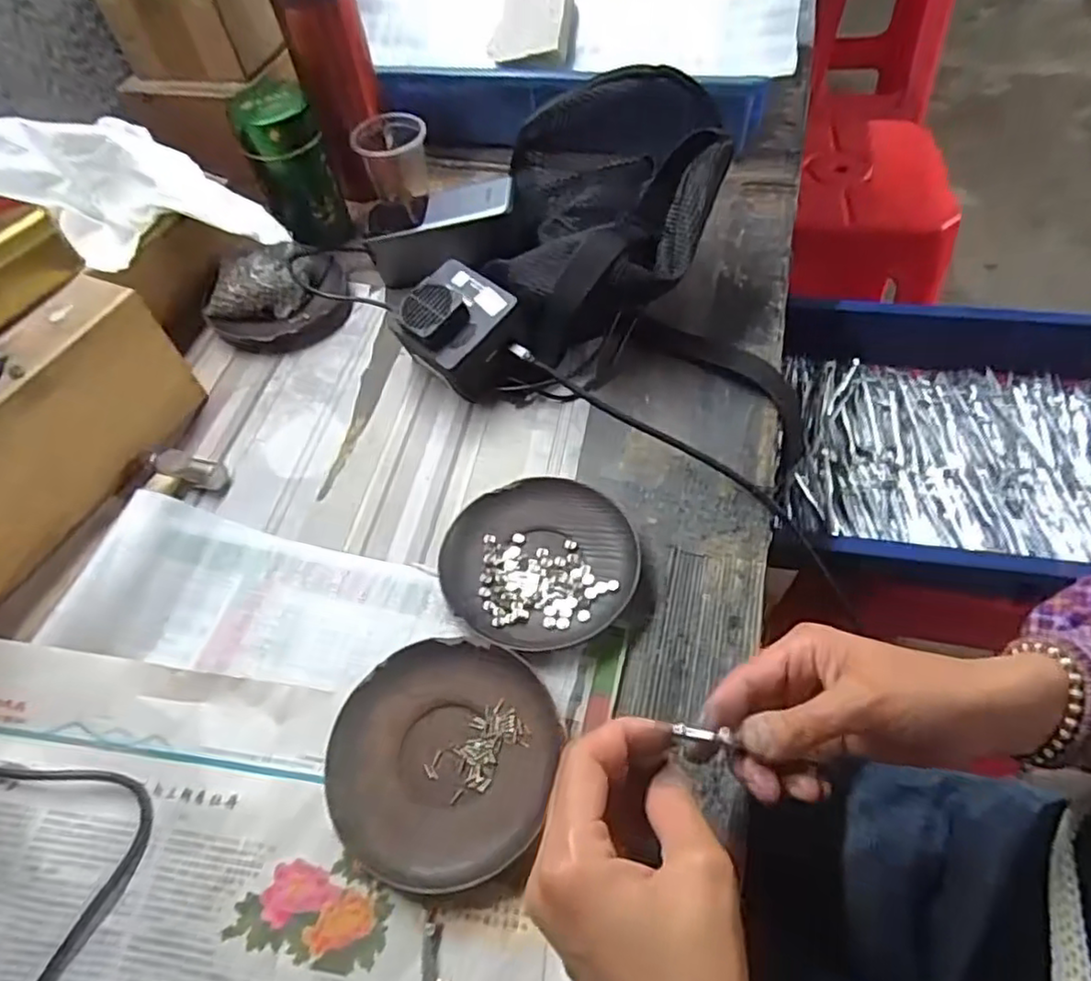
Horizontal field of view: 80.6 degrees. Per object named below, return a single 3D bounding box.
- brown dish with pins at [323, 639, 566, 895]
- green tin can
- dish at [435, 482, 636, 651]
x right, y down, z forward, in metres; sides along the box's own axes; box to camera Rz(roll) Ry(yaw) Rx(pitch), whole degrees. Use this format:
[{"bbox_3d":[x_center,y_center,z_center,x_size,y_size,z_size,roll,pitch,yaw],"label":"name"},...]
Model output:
[{"bbox_3d":[-0.053,0.134,0.329,0.112,0.014,0.114,-2,55,3],"label":"brown dish with pins"},{"bbox_3d":[-0.221,-0.281,0.567,0.064,0.133,0.064,-19,56,-9],"label":"green tin can"},{"bbox_3d":[-0.003,0.043,0.392,0.116,0.014,0.107,-2,55,3],"label":"dish"}]

